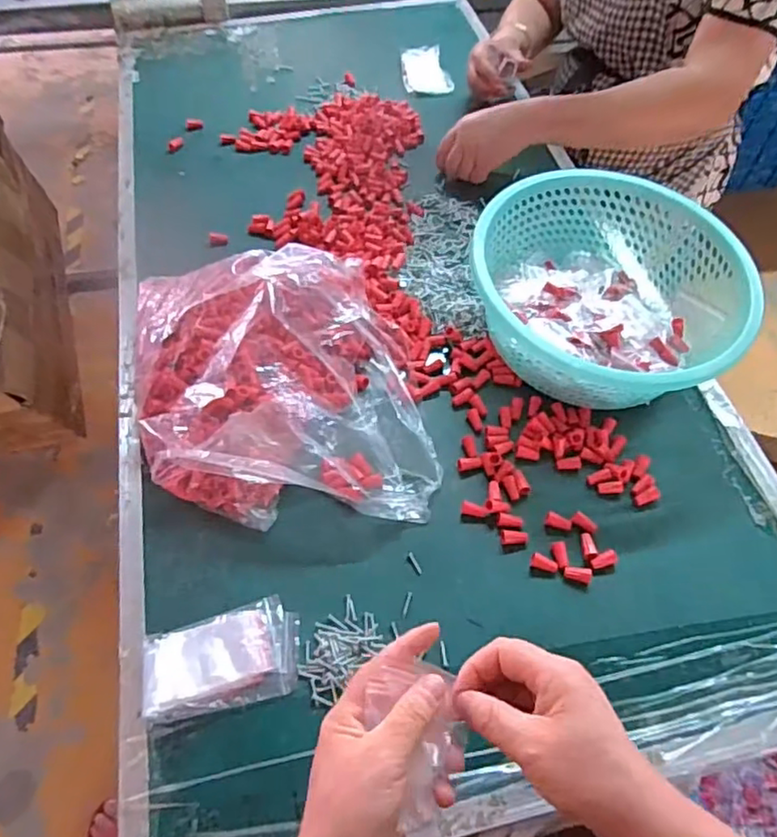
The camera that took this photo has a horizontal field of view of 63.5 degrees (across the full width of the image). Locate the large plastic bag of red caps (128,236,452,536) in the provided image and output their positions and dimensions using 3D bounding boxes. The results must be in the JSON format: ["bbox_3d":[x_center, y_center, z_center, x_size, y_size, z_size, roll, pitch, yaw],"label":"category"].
[{"bbox_3d":[-0.111,-0.050,0.601,0.277,0.095,0.307,-8,59,-6],"label":"large plastic bag of red caps"}]

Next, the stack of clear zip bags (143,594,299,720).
[{"bbox_3d":[-0.131,0.190,0.498,0.118,0.018,0.072,-9,59,-7],"label":"stack of clear zip bags"}]

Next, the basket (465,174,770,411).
[{"bbox_3d":[0.215,-0.130,0.647,0.262,0.107,0.250,-1,58,-2],"label":"basket"}]

